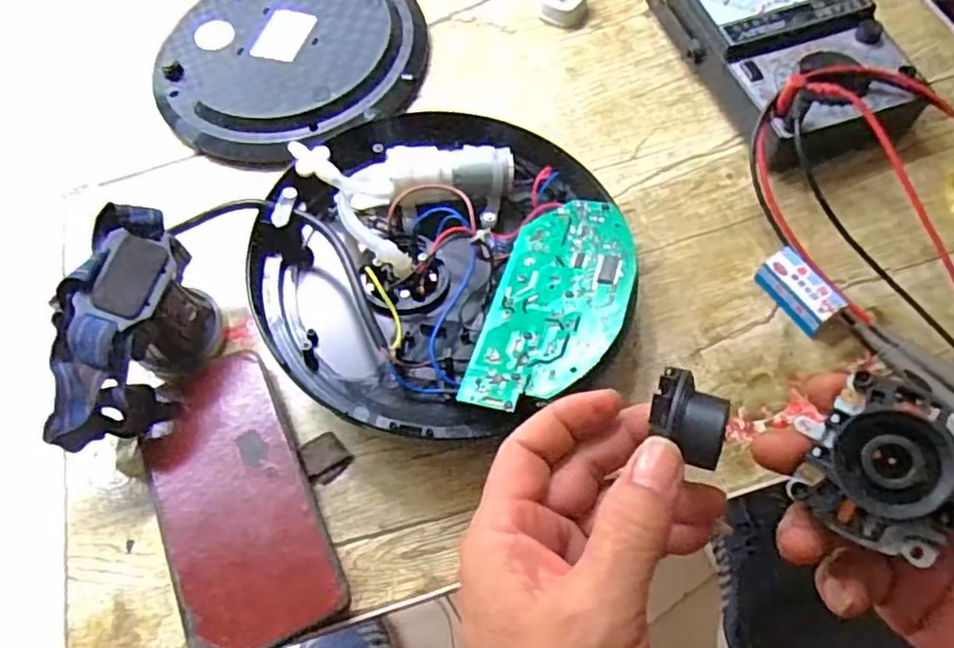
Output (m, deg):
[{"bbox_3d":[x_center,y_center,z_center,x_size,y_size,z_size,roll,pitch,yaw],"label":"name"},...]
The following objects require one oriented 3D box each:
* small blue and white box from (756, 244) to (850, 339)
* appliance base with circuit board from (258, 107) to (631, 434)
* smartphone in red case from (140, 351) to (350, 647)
[{"bbox_3d":[0.193,-0.020,0.396,0.025,0.022,0.049,-28,67,-10],"label":"small blue and white box"},{"bbox_3d":[-0.020,-0.029,0.395,0.210,0.057,0.193,-1,65,3],"label":"appliance base with circuit board"},{"bbox_3d":[-0.135,0.096,0.367,0.080,0.019,0.163,-25,66,-8],"label":"smartphone in red case"}]

